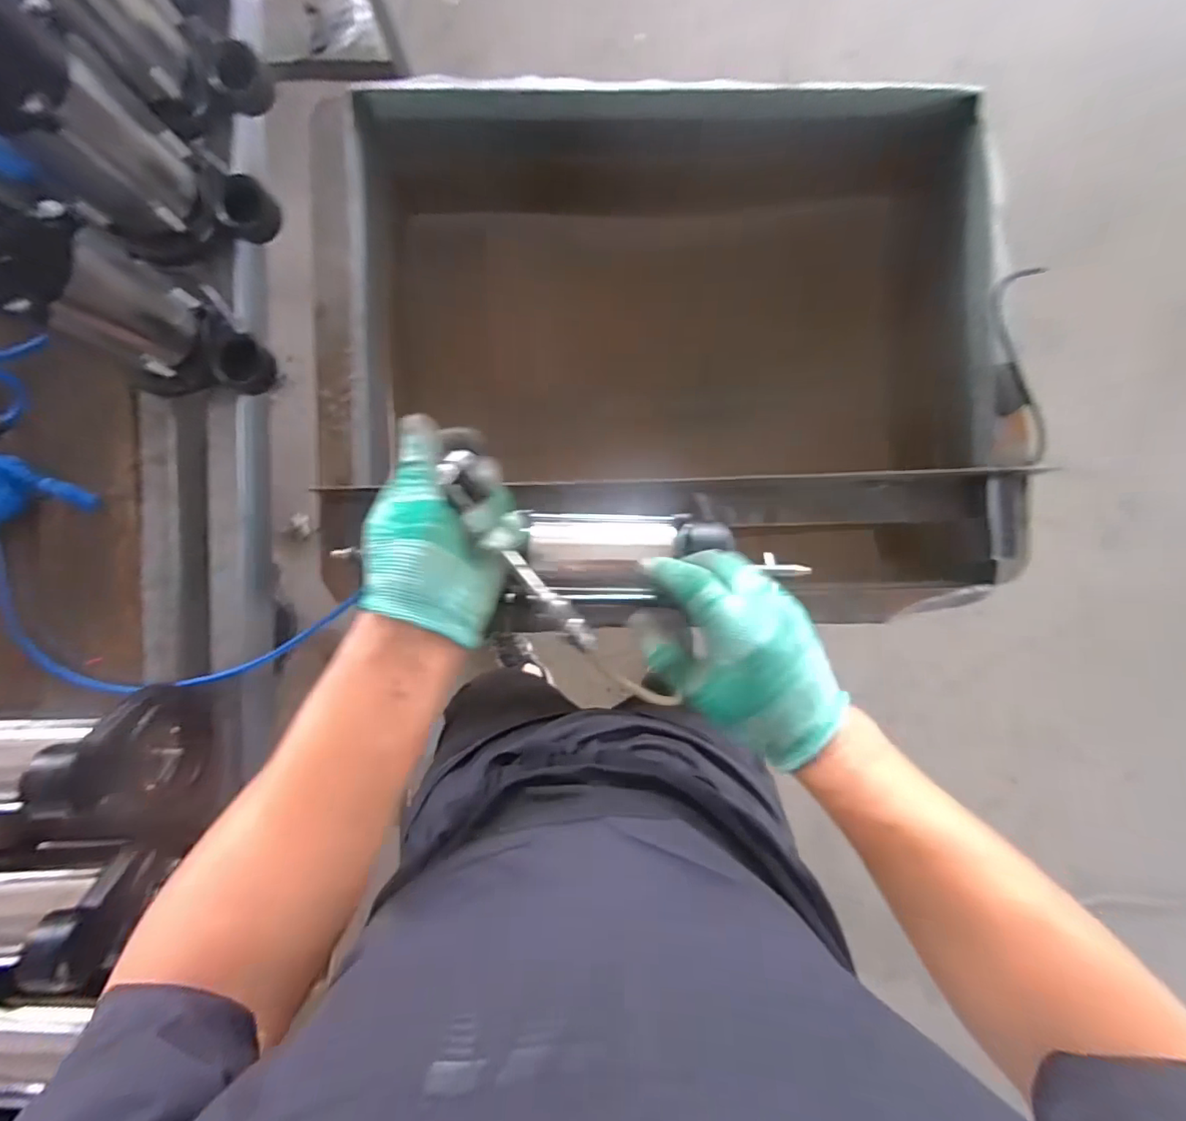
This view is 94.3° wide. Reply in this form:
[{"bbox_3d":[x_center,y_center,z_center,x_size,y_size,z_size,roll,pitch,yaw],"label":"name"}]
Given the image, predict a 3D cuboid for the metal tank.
[{"bbox_3d":[0.097,-0.257,0.732,0.780,0.314,0.586,6,90,-1],"label":"metal tank"}]

